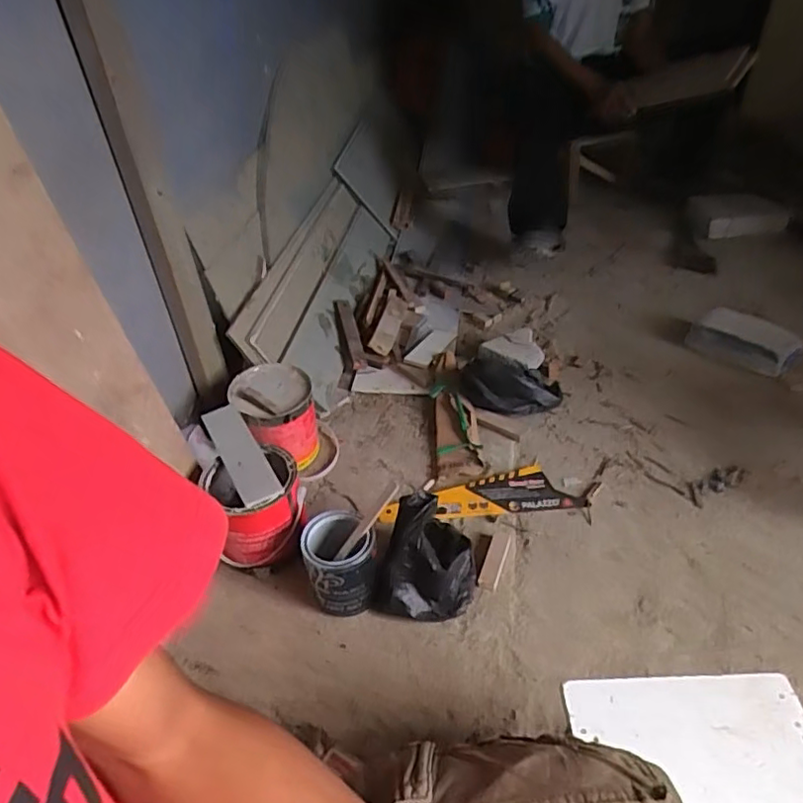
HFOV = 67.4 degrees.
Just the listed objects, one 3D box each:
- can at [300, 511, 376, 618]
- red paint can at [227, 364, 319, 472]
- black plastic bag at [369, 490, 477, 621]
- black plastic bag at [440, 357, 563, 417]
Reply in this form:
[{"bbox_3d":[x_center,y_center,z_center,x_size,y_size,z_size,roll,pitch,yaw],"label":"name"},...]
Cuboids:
[{"bbox_3d":[-0.091,0.246,0.919,0.104,0.119,0.119,-13,40,-12],"label":"can"},{"bbox_3d":[-0.232,0.042,1.152,0.145,0.159,0.184,-18,41,-18],"label":"red paint can"},{"bbox_3d":[0.043,0.243,0.915,0.138,0.117,0.154,12,41,18],"label":"black plastic bag"},{"bbox_3d":[0.208,-0.040,1.259,0.245,0.095,0.135,-1,39,3],"label":"black plastic bag"}]

